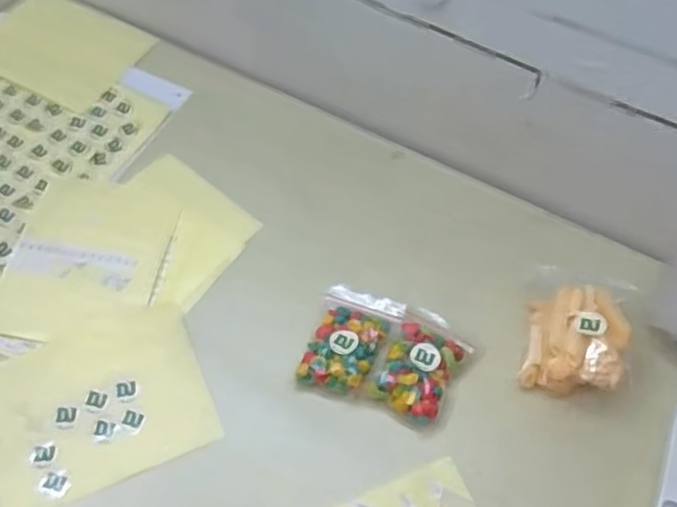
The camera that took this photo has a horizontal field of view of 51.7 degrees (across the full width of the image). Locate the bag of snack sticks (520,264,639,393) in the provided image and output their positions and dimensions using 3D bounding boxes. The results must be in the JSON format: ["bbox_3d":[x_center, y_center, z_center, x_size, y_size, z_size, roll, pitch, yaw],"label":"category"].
[{"bbox_3d":[0.246,0.074,0.711,0.101,0.061,0.141,14,59,8],"label":"bag of snack sticks"}]

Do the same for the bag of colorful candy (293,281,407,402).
[{"bbox_3d":[0.013,0.088,0.723,0.083,0.032,0.122,17,60,9],"label":"bag of colorful candy"}]

